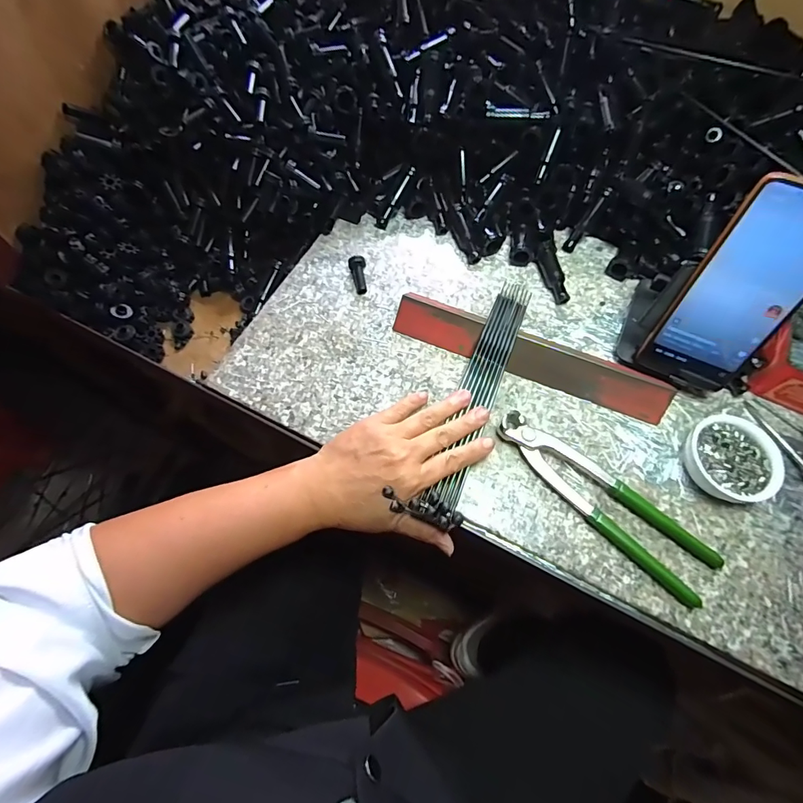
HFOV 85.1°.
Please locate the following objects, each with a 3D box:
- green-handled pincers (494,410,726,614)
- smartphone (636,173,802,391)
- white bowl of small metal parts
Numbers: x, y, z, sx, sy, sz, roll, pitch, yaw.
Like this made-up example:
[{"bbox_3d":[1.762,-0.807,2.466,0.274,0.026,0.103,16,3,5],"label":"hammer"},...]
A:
[{"bbox_3d":[0.167,0.076,0.361,0.196,0.017,0.052,41,70,15],"label":"green-handled pincers"},{"bbox_3d":[0.265,-0.082,0.343,0.076,0.165,0.009,24,42,9],"label":"smartphone"},{"bbox_3d":[0.276,0.048,0.372,0.070,0.026,0.068,1,65,-2],"label":"white bowl of small metal parts"}]

